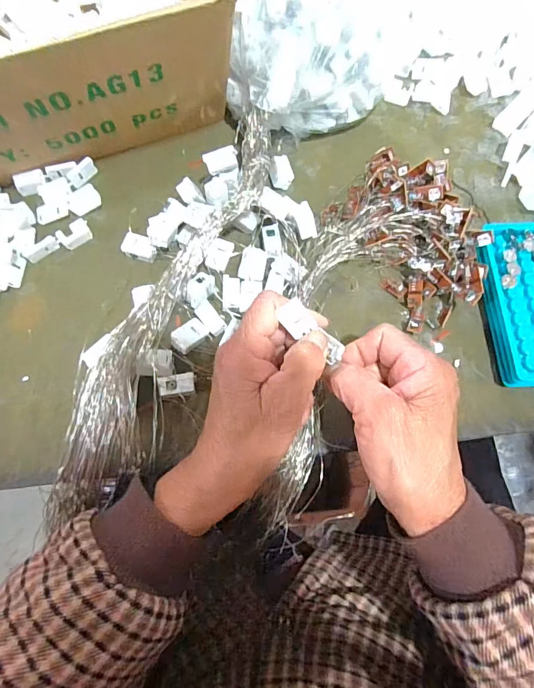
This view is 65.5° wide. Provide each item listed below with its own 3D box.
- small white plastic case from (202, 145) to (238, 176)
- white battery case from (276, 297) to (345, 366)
[{"bbox_3d":[-0.039,-0.152,0.344,0.027,0.011,0.018,-17,119,-4],"label":"small white plastic case"},{"bbox_3d":[0.029,-0.008,0.268,0.051,0.008,0.018,37,73,-22],"label":"white battery case"}]

